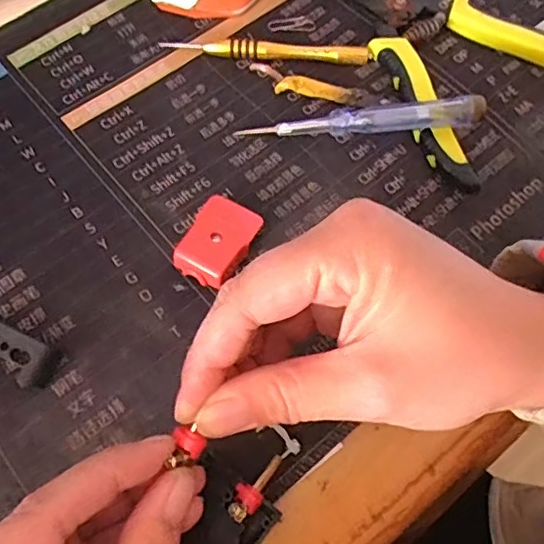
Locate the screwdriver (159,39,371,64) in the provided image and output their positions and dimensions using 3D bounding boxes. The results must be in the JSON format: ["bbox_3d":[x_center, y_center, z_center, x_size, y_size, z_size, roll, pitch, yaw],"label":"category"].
[{"bbox_3d":[-0.004,-0.124,0.321,0.114,0.010,0.010,7,66,3],"label":"screwdriver"}]

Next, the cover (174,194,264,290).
[{"bbox_3d":[-0.025,-0.014,0.272,0.029,0.011,0.043,24,68,10],"label":"cover"}]

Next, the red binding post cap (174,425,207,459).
[{"bbox_3d":[-0.028,0.057,0.194,0.012,0.004,0.008,40,71,16],"label":"red binding post cap"}]

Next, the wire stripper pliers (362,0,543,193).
[{"bbox_3d":[0.099,-0.122,0.319,0.113,0.014,0.142,-33,70,-14],"label":"wire stripper pliers"}]

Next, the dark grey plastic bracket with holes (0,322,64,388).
[{"bbox_3d":[-0.111,0.036,0.249,0.038,0.013,0.019,22,67,9],"label":"dark grey plastic bracket with holes"}]

